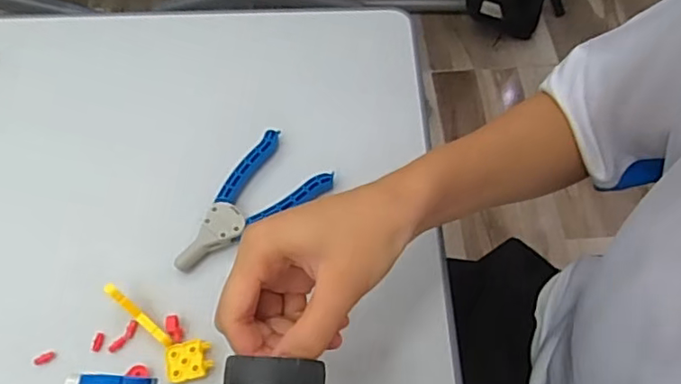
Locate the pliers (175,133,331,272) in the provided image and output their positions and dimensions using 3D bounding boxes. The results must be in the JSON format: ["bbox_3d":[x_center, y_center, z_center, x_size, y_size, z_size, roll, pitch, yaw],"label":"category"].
[{"bbox_3d":[-0.077,0.003,0.447,0.130,0.011,0.066,-32,65,-17],"label":"pliers"}]

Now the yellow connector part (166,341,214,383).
[{"bbox_3d":[-0.102,0.112,0.392,0.030,0.004,0.025,-10,61,-7],"label":"yellow connector part"}]

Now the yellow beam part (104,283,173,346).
[{"bbox_3d":[-0.137,0.084,0.397,0.058,0.007,0.008,43,67,-1],"label":"yellow beam part"}]

